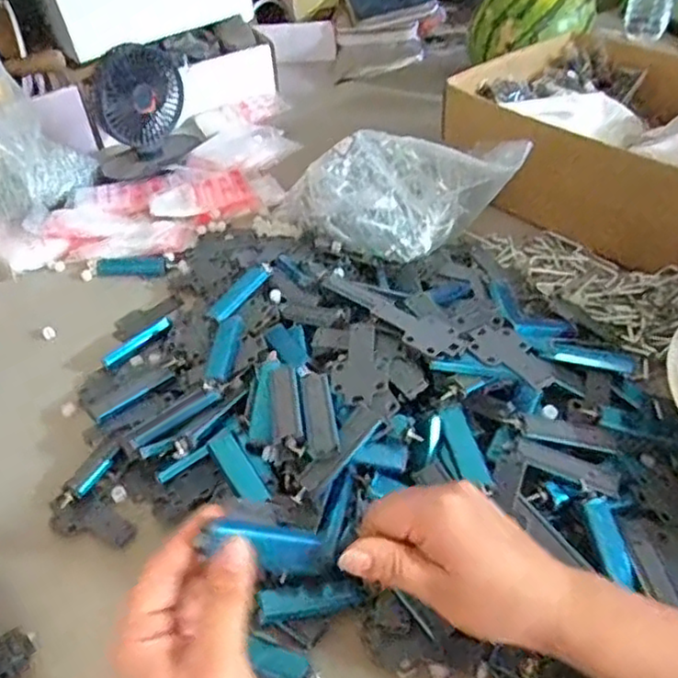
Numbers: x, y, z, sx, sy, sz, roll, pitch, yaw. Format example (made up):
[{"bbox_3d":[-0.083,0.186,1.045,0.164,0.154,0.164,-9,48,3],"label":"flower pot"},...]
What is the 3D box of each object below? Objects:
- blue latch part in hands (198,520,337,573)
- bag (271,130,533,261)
[{"bbox_3d":[-0.034,0.108,0.347,0.076,0.024,0.014,27,34,-33],"label":"blue latch part in hands"},{"bbox_3d":[0.060,-0.163,0.734,0.239,0.095,0.156,-10,46,-7],"label":"bag"}]

